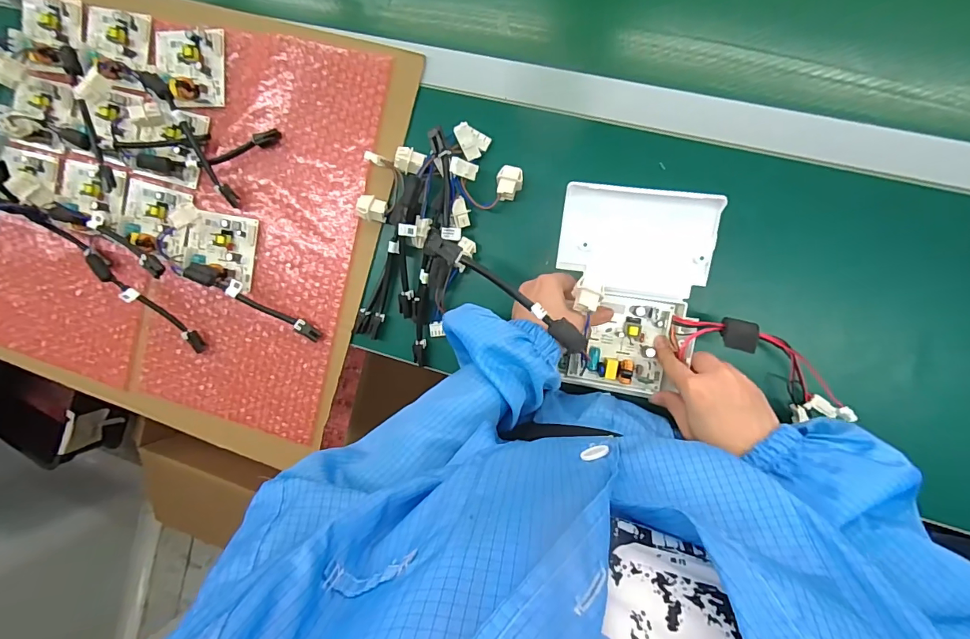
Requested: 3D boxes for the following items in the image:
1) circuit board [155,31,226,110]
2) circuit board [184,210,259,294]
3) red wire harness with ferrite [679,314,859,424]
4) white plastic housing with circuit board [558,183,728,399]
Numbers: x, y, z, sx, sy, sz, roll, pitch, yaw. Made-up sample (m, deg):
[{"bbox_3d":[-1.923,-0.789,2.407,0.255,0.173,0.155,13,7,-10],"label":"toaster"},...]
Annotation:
[{"bbox_3d":[-0.348,-0.289,0.509,0.089,0.020,0.088,4,93,9],"label":"circuit board"},{"bbox_3d":[-0.315,-0.082,0.514,0.094,0.020,0.081,11,94,9],"label":"circuit board"},{"bbox_3d":[0.256,0.045,0.403,0.179,0.043,0.054,32,97,-13],"label":"red wire harness with ferrite"},{"bbox_3d":[0.128,-0.022,0.406,0.127,0.051,0.181,8,94,9],"label":"white plastic housing with circuit board"}]

